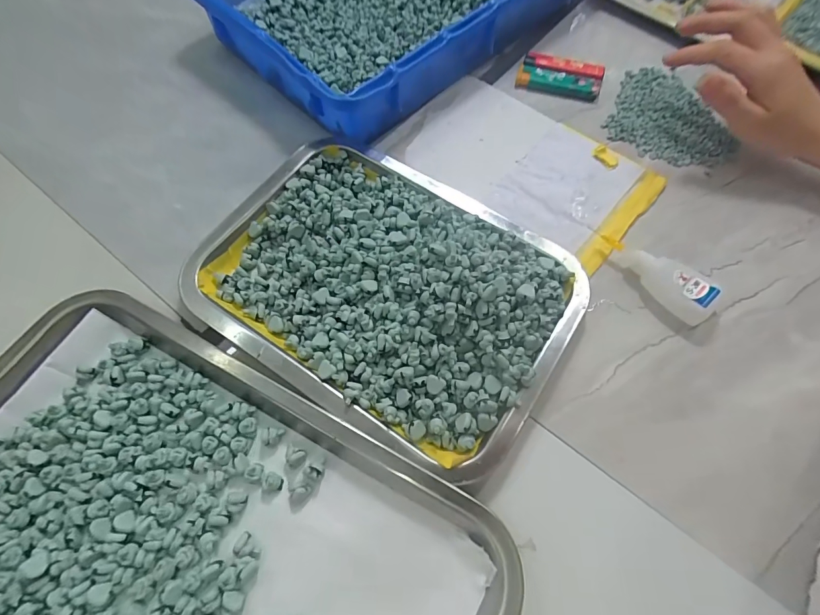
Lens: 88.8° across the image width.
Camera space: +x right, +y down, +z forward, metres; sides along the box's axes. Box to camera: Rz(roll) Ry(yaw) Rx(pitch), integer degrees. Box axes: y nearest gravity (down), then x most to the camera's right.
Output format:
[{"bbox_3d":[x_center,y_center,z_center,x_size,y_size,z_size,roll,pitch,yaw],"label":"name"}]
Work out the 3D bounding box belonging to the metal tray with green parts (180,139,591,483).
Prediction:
[{"bbox_3d":[-0.022,-0.026,0.301,0.267,0.035,0.183,29,69,13],"label":"metal tray with green parts"}]

